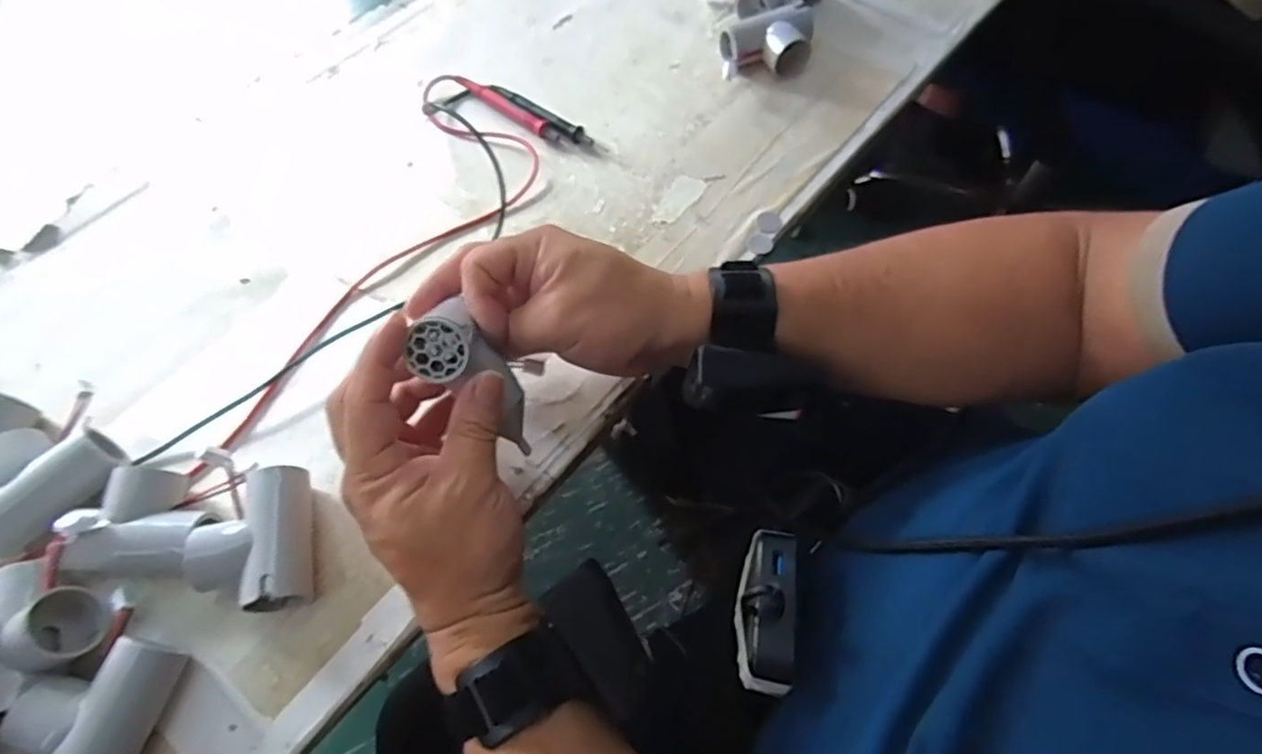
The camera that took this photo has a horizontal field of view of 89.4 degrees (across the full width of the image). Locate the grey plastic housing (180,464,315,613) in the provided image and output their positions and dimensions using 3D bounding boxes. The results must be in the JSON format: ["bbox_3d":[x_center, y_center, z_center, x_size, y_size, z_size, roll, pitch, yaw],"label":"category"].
[{"bbox_3d":[-0.205,0.090,0.352,0.059,0.034,0.073,-6,62,-2],"label":"grey plastic housing"}]

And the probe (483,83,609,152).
[{"bbox_3d":[-0.071,-0.214,0.522,0.122,0.007,0.014,35,68,18],"label":"probe"}]

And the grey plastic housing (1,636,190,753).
[{"bbox_3d":[-0.262,0.166,0.313,0.054,0.035,0.072,11,62,7],"label":"grey plastic housing"}]

